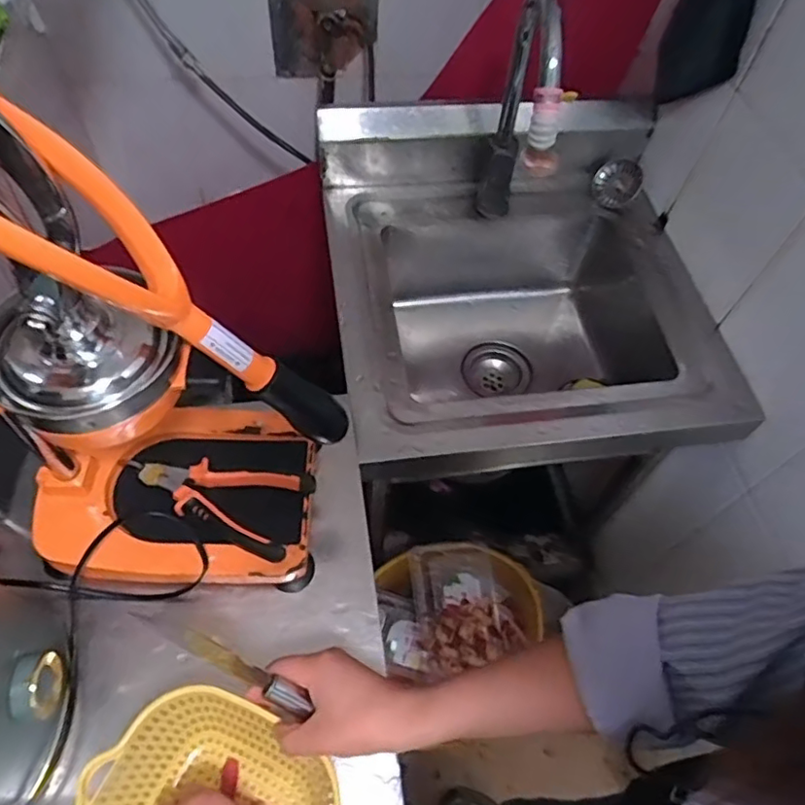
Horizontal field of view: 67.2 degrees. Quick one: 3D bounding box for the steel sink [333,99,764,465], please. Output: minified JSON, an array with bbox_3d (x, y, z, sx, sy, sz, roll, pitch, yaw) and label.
[{"bbox_3d":[0.153,-0.130,0.878,0.492,0.311,0.492,-4,58,-8],"label":"steel sink"}]

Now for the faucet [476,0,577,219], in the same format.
[{"bbox_3d":[0.143,-0.336,0.746,0.049,0.320,0.234,-1,58,-6],"label":"faucet"}]

